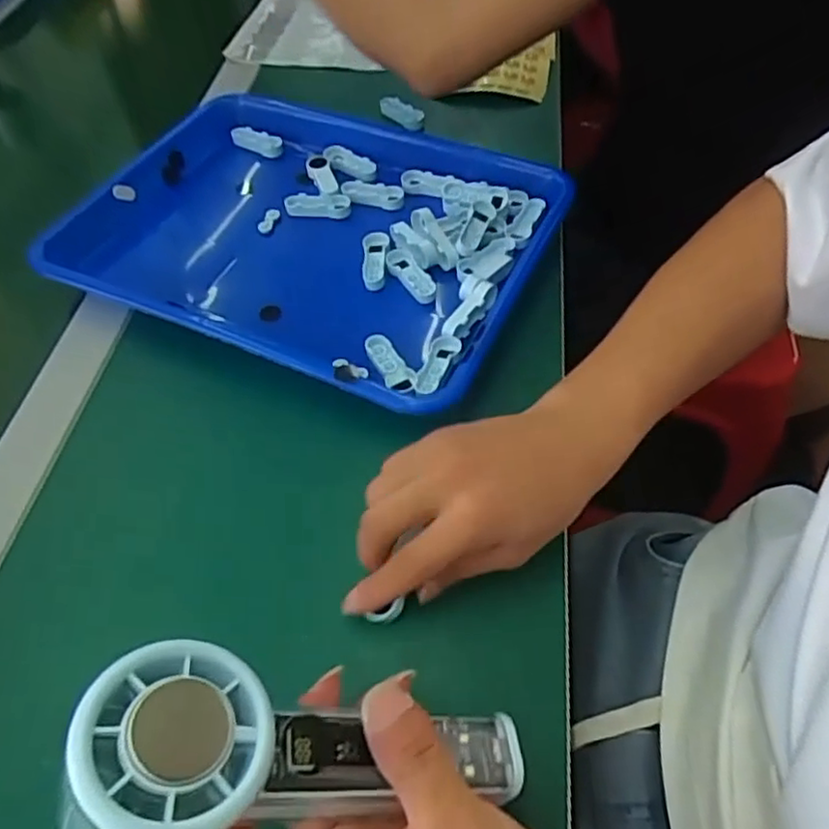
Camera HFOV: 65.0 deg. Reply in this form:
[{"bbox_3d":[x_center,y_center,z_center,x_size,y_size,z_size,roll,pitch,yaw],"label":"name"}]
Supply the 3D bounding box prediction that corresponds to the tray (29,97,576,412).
[{"bbox_3d":[-0.077,-0.131,0.470,0.327,0.039,0.243,19,57,17],"label":"tray"}]

